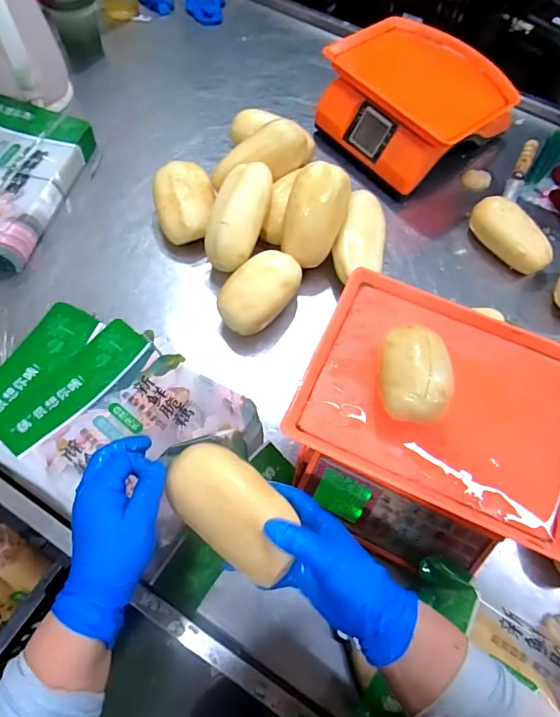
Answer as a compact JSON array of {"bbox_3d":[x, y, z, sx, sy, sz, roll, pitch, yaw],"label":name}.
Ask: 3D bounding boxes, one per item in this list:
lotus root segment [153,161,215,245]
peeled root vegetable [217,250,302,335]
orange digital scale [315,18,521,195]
[{"bbox_3d":[-0.144,-0.234,0.689,0.093,0.073,0.127,-15,65,-11],"label":"lotus root segment"},{"bbox_3d":[-0.027,-0.092,0.632,0.072,0.079,0.138,40,68,15],"label":"peeled root vegetable"},{"bbox_3d":[0.235,-0.454,0.789,0.272,0.133,0.283,-36,71,-19],"label":"orange digital scale"}]

